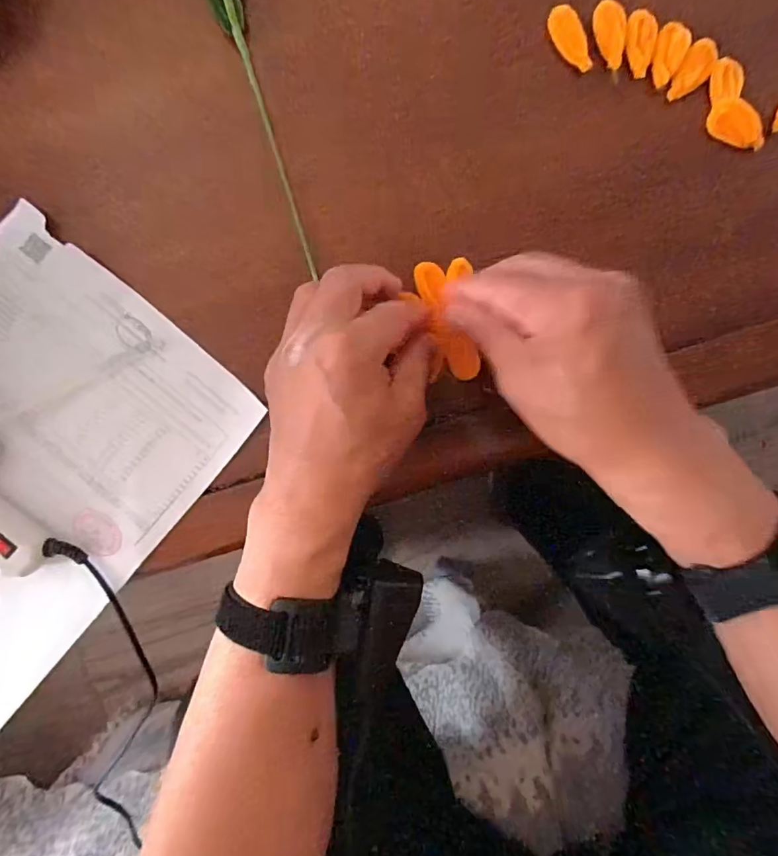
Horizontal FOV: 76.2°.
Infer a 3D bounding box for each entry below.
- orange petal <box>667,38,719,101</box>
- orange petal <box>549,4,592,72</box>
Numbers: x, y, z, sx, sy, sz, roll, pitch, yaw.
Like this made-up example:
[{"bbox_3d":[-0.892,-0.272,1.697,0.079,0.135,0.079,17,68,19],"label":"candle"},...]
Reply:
[{"bbox_3d":[0.194,-0.226,0.316,0.018,0.006,0.038,33,92,-2],"label":"orange petal"},{"bbox_3d":[0.116,-0.248,0.315,0.016,0.008,0.041,-29,93,1],"label":"orange petal"}]

